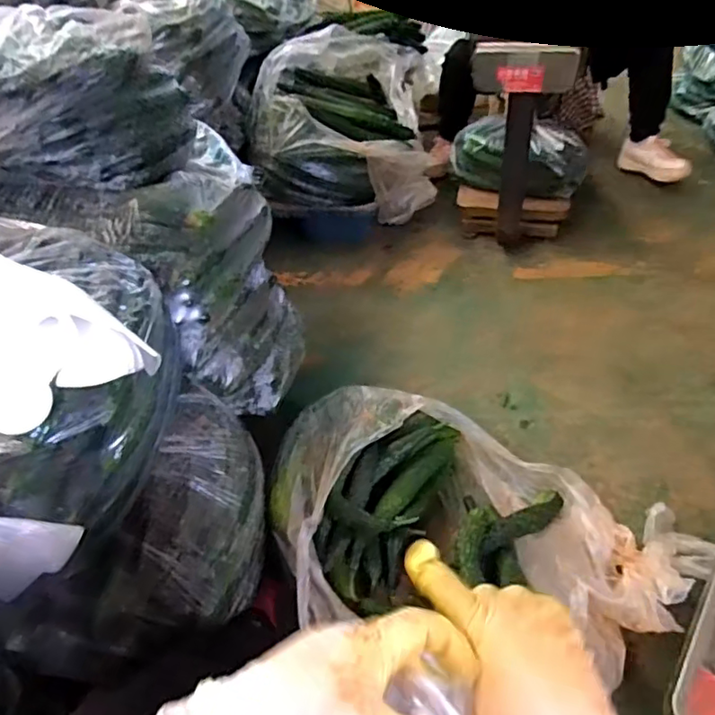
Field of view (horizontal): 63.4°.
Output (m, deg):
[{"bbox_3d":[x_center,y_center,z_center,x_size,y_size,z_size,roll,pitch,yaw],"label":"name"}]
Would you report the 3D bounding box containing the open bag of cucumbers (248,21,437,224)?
[{"bbox_3d":[-0.032,-0.644,1.637,0.475,0.325,0.576,0,44,3],"label":"open bag of cucumbers"}]

